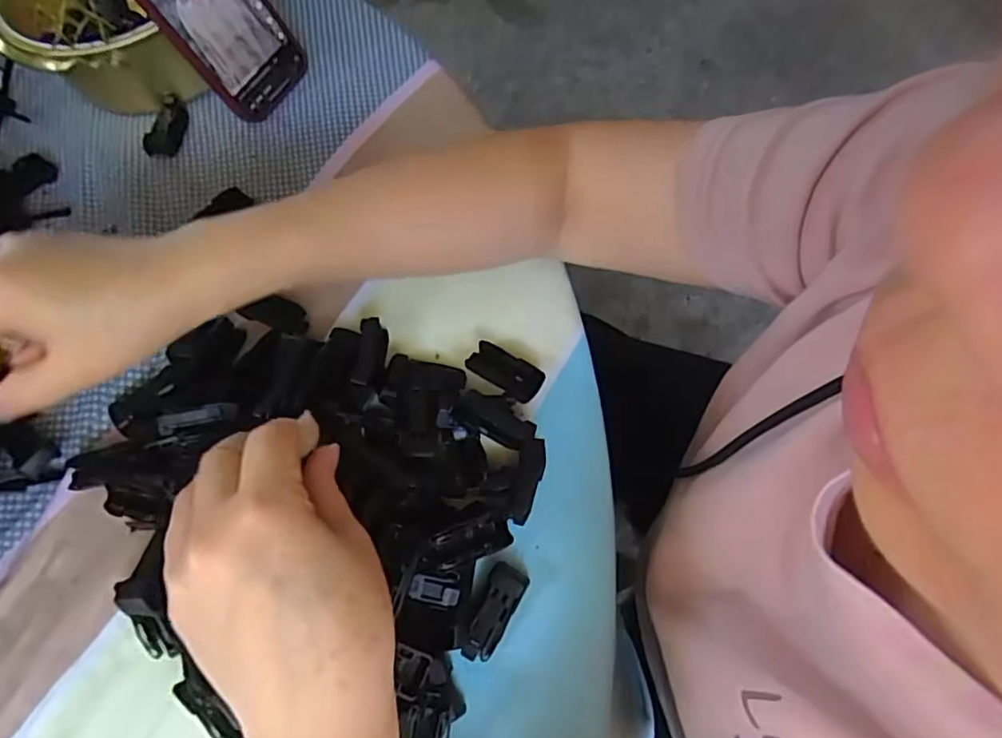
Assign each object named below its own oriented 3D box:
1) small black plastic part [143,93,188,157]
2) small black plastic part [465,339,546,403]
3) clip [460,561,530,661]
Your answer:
[{"bbox_3d":[-0.252,-0.185,0.460,0.024,0.012,0.052,3,67,4],"label":"small black plastic part"},{"bbox_3d":[0.003,0.002,0.365,0.047,0.012,0.021,30,71,15],"label":"small black plastic part"},{"bbox_3d":[-0.003,0.125,0.314,0.018,0.016,0.048,24,70,12],"label":"clip"}]

